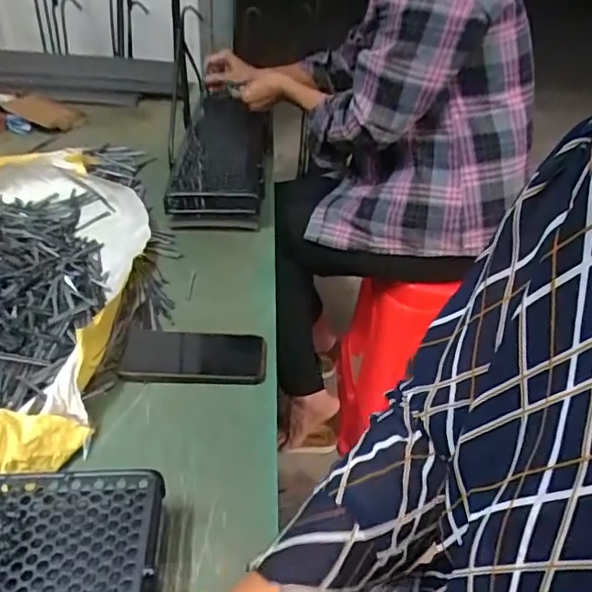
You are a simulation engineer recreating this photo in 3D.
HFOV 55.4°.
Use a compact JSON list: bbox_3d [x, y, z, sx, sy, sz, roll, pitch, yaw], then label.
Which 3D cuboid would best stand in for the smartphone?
[{"bbox_3d":[-0.118,0.069,0.648,0.163,0.013,0.076,1,37,-3],"label":"smartphone"}]

